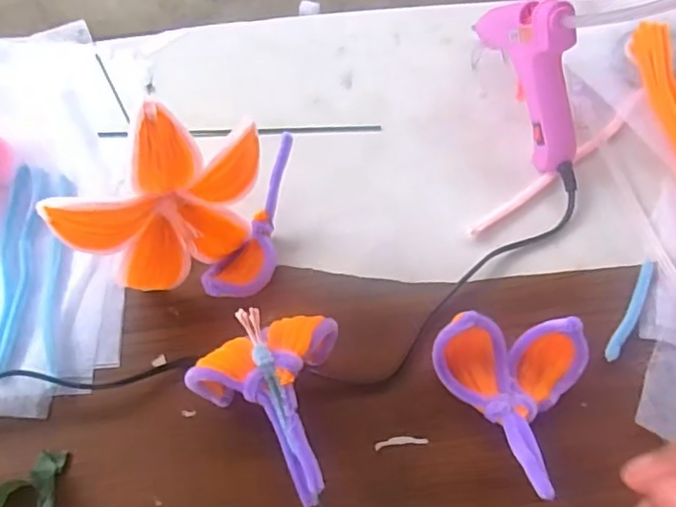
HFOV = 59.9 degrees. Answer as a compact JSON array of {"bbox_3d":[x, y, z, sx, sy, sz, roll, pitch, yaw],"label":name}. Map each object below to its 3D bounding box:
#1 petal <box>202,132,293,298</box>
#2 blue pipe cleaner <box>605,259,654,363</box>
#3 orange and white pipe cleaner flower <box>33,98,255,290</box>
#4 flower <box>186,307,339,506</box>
[{"bbox_3d":[-0.045,-0.017,0.359,0.030,0.037,0.107,26,66,13],"label":"petal"},{"bbox_3d":[0.182,0.034,0.361,0.010,0.006,0.077,29,66,15],"label":"blue pipe cleaner"},{"bbox_3d":[-0.089,-0.029,0.329,0.105,0.100,0.029,-45,54,7],"label":"orange and white pipe cleaner flower"},{"bbox_3d":[-0.009,0.132,0.301,0.082,0.059,0.215,-20,81,-7],"label":"flower"}]

